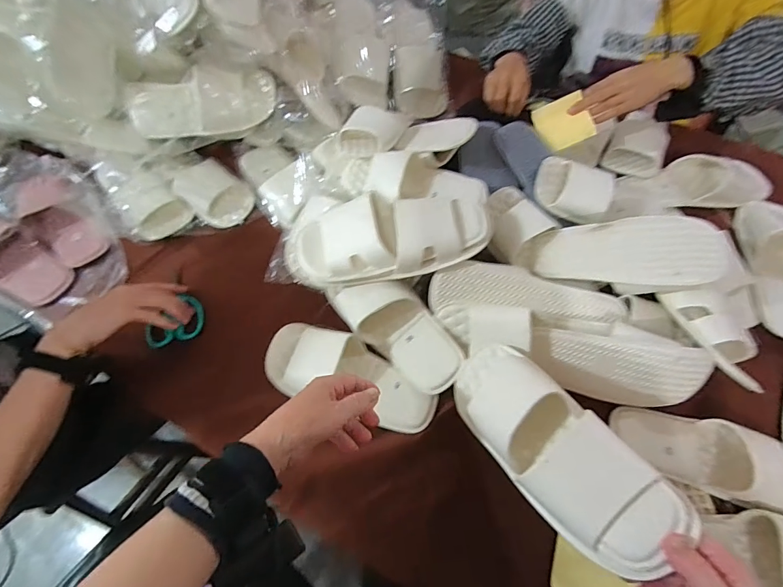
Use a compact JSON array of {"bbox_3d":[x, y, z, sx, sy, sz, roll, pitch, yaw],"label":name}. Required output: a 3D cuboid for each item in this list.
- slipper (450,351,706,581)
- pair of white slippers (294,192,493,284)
[{"bbox_3d":[0.164,0.148,0.420,0.101,0.075,0.257,-32,50,-15],"label":"slipper"},{"bbox_3d":[0.000,-0.080,0.575,0.273,0.078,0.108,-6,61,-2],"label":"pair of white slippers"}]

